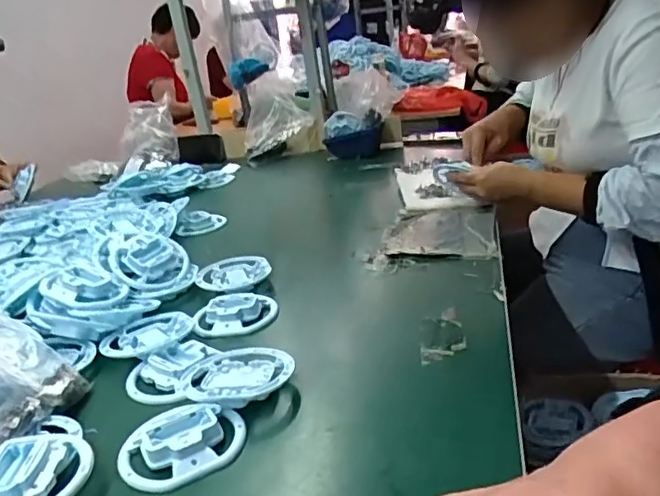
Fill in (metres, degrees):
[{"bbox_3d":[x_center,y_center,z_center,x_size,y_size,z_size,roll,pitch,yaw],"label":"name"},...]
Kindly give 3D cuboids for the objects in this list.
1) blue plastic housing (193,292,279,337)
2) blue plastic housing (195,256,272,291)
[{"bbox_3d":[-0.114,0.079,0.707,0.096,0.023,0.076,-8,21,-2],"label":"blue plastic housing"},{"bbox_3d":[-0.129,0.038,0.788,0.094,0.019,0.095,-6,21,3],"label":"blue plastic housing"}]

